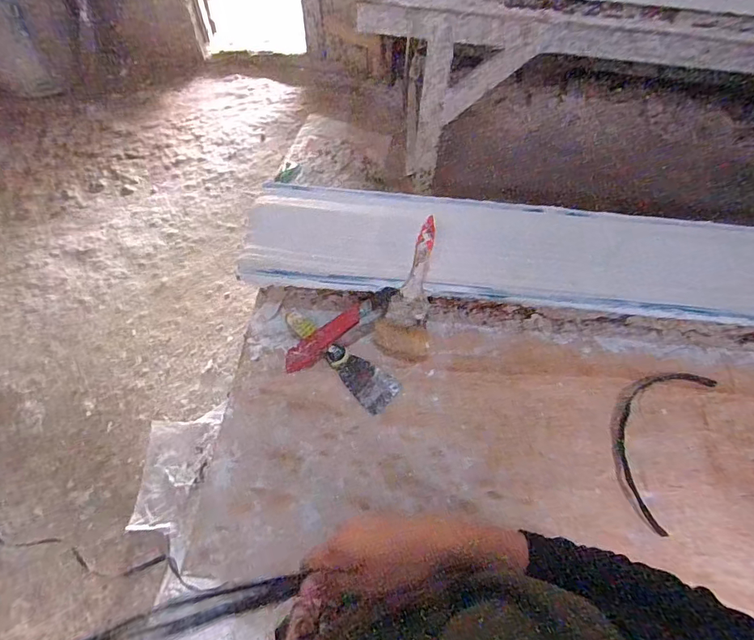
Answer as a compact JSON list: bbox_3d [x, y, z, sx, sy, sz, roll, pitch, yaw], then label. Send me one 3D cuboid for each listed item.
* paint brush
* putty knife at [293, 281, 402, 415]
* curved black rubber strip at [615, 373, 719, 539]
[{"bbox_3d":[0.051,-0.043,0.657,0.079,0.023,0.198,12,96,5],"label":"paint brush"},{"bbox_3d":[-0.058,0.054,0.661,0.202,0.021,0.057,37,64,18],"label":"putty knife"},{"bbox_3d":[0.385,0.155,0.629,0.102,0.012,0.256,32,63,15],"label":"curved black rubber strip"}]

